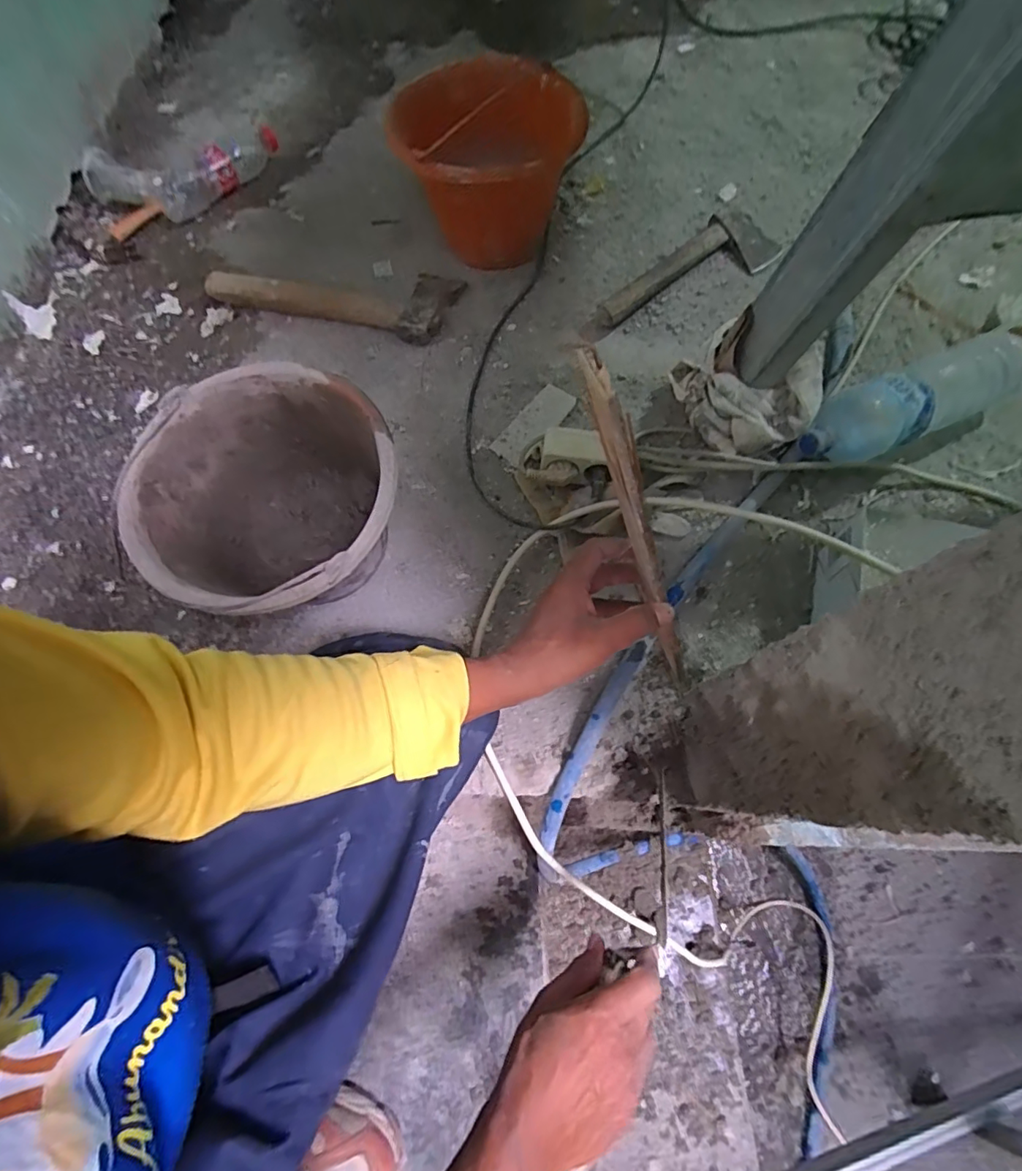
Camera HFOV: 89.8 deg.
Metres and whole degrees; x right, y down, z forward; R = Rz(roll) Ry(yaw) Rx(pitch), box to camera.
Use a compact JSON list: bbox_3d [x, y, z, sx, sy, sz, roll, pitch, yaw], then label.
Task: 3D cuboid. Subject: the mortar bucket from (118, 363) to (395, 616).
[{"bbox_3d":[-0.236,-0.072,0.551,0.246,0.175,0.244,0,69,0],"label":"mortar bucket"}]

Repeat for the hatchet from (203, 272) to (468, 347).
[{"bbox_3d":[-0.262,-0.449,0.768,0.366,0.034,0.142,15,70,6],"label":"hatchet"}]

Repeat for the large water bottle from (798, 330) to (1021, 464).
[{"bbox_3d":[0.471,-0.217,0.602,0.308,0.076,0.084,-22,71,-8],"label":"large water bottle"}]

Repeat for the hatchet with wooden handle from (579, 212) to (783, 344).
[{"bbox_3d":[0.254,-0.452,0.755,0.340,0.034,0.114,-39,74,-13],"label":"hatchet with wooden handle"}]

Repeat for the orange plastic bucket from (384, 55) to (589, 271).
[{"bbox_3d":[-0.017,-0.580,0.729,0.211,0.182,0.219,0,69,0],"label":"orange plastic bucket"}]

